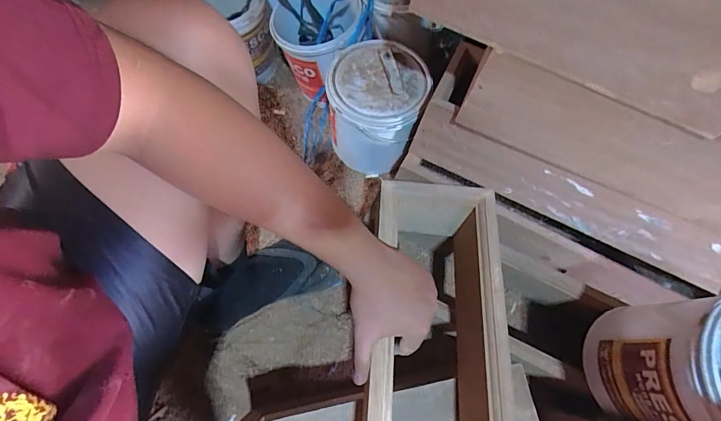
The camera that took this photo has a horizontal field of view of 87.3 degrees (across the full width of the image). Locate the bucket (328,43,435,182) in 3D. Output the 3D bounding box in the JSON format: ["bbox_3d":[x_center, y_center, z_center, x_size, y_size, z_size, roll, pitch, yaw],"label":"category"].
[{"bbox_3d":[0.024,-0.178,0.706,0.168,0.199,0.160,9,66,1],"label":"bucket"}]

